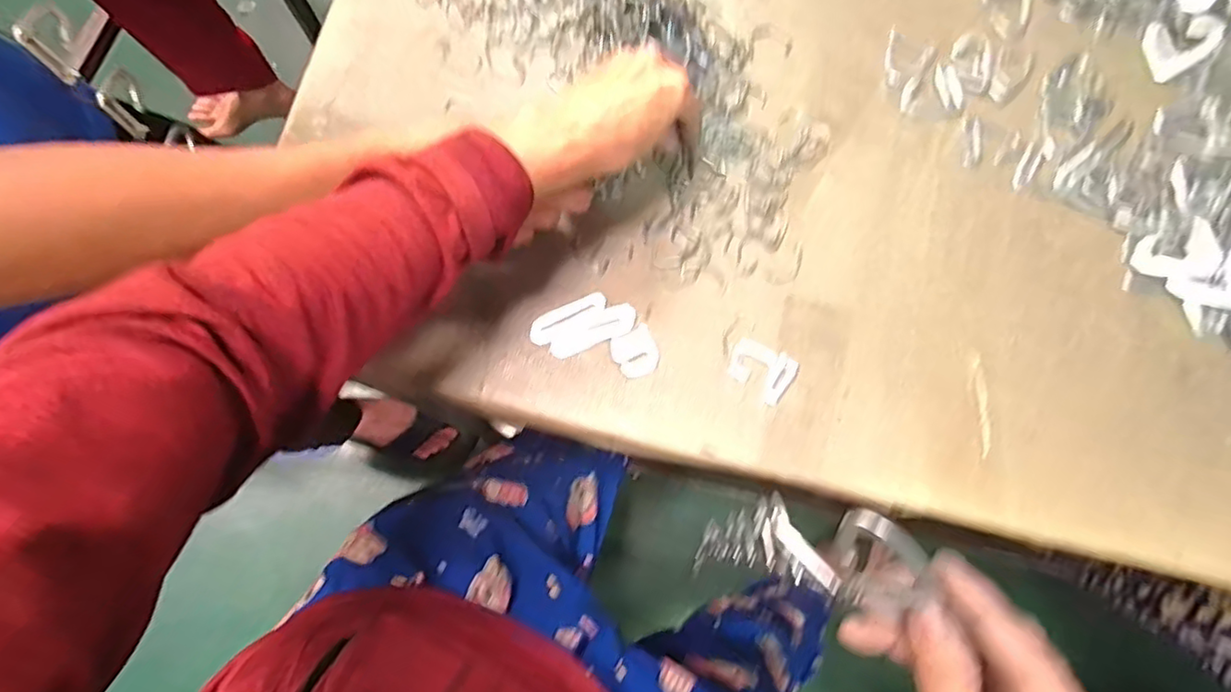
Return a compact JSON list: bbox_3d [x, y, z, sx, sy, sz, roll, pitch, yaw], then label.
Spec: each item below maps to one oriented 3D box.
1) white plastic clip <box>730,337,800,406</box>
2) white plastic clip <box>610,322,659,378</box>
[{"bbox_3d":[0.098,0.014,0.421,0.043,0.004,0.033,37,79,9],"label":"white plastic clip"},{"bbox_3d":[0.014,0.005,0.425,0.029,0.004,0.031,-26,77,-6],"label":"white plastic clip"}]

